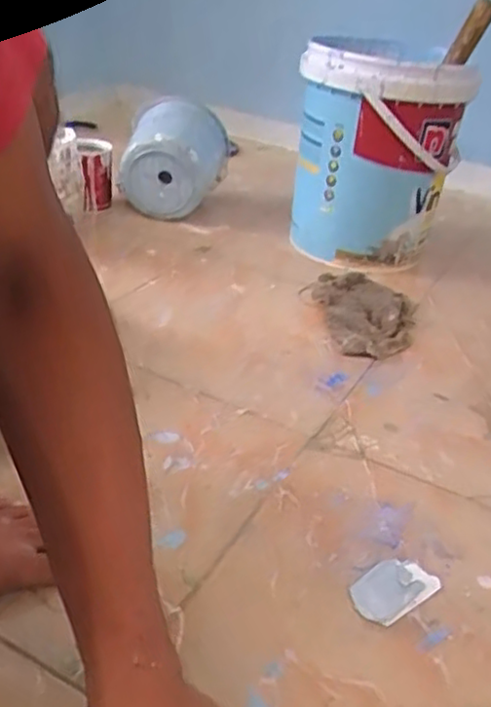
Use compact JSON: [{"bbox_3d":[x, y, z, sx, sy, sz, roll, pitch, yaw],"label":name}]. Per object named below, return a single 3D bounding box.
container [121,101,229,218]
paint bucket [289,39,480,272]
[{"bbox_3d":[-0.150,-0.415,1.477,0.175,0.207,0.210,12,31,9],"label":"container"},{"bbox_3d":[0.255,-0.391,1.360,0.294,0.367,0.294,12,31,9],"label":"paint bucket"}]

